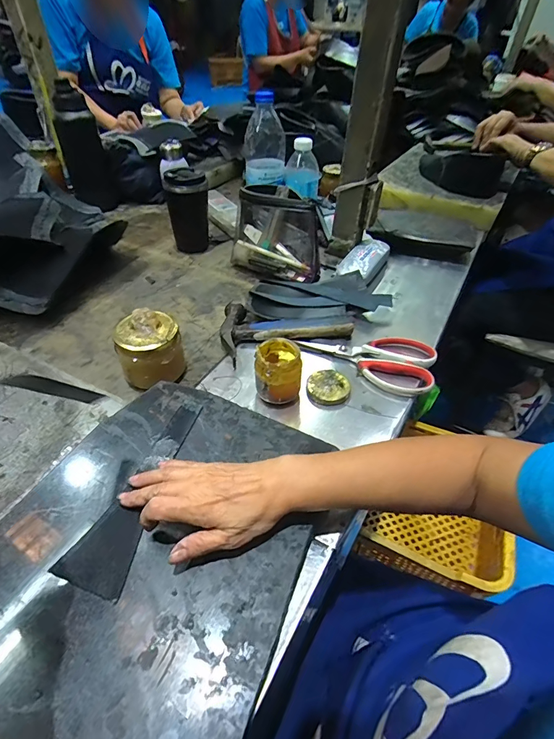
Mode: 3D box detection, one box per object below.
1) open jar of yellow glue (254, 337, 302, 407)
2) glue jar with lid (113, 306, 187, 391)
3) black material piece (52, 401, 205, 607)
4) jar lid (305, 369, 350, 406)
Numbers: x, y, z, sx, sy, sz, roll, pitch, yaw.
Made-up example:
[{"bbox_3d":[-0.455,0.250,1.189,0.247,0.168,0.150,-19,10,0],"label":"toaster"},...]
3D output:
[{"bbox_3d":[0.002,0.001,0.487,0.056,0.063,0.060,3,46,-3],"label":"open jar of yellow glue"},{"bbox_3d":[-0.168,-0.024,0.517,0.083,0.095,0.070,-12,47,-13],"label":"glue jar with lid"},{"bbox_3d":[-0.127,0.112,0.374,0.057,0.006,0.190,17,47,11],"label":"black material piece"},{"bbox_3d":[0.066,0.023,0.504,0.055,0.013,0.055,3,46,-3],"label":"jar lid"}]

